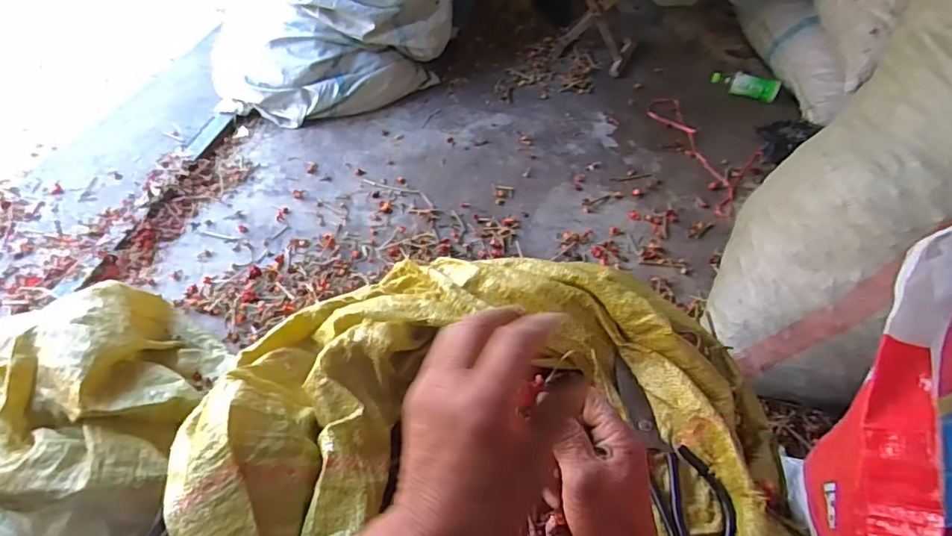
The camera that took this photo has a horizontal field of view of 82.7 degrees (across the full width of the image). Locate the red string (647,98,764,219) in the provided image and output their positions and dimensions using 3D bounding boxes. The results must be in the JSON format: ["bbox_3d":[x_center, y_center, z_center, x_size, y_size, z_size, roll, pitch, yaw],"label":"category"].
[{"bbox_3d":[0.673,-0.353,1.552,0.205,0.035,0.539,-8,50,-10],"label":"red string"}]

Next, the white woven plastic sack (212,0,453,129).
[{"bbox_3d":[-0.432,-0.763,1.630,0.713,0.369,0.557,-10,51,-11],"label":"white woven plastic sack"}]

